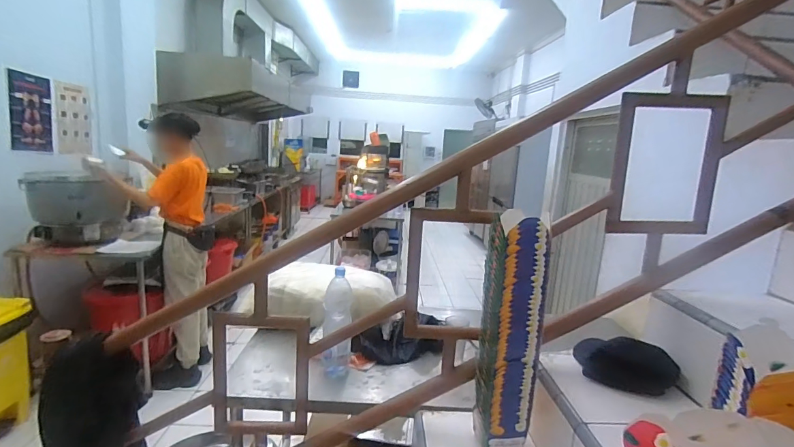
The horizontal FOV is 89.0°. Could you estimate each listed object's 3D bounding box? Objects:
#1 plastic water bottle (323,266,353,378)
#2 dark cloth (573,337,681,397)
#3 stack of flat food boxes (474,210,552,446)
[{"bbox_3d":[-0.183,0.309,1.240,0.089,0.319,0.080,3,11,-8],"label":"plastic water bottle"},{"bbox_3d":[0.547,0.334,0.984,0.228,0.111,0.063,12,13,36],"label":"dark cloth"},{"bbox_3d":[0.250,0.261,0.895,0.128,0.559,0.077,8,11,17],"label":"stack of flat food boxes"}]

